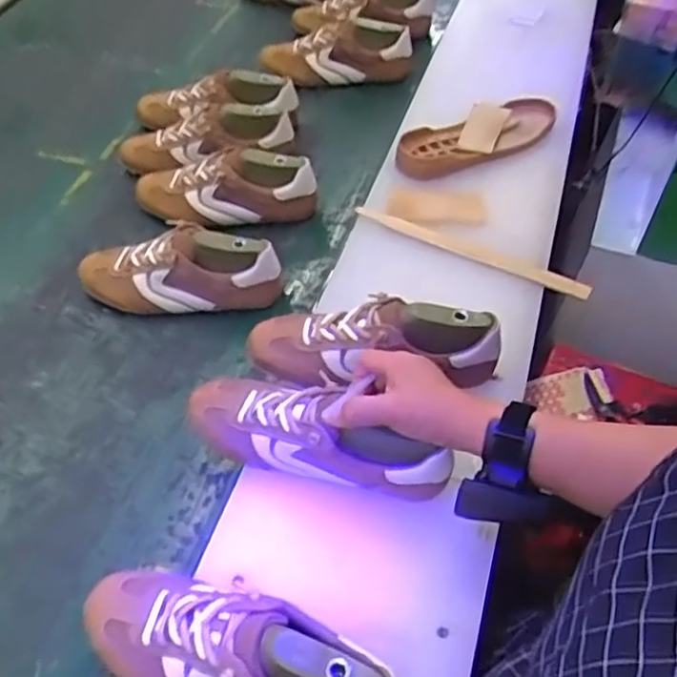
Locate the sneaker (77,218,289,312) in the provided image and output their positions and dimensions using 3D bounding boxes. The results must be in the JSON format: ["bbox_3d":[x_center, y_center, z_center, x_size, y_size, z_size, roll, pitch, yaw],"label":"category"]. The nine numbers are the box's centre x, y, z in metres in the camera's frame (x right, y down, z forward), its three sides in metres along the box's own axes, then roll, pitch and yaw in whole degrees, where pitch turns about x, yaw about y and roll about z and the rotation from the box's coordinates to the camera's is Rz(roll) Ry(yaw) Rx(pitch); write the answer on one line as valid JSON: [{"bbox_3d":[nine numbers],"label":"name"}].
[{"bbox_3d":[-0.200,-0.088,0.855,0.259,0.092,0.083,5,50,3],"label":"sneaker"}]

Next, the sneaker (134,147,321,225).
[{"bbox_3d":[-0.157,-0.220,0.953,0.254,0.084,0.096,7,50,5],"label":"sneaker"}]

